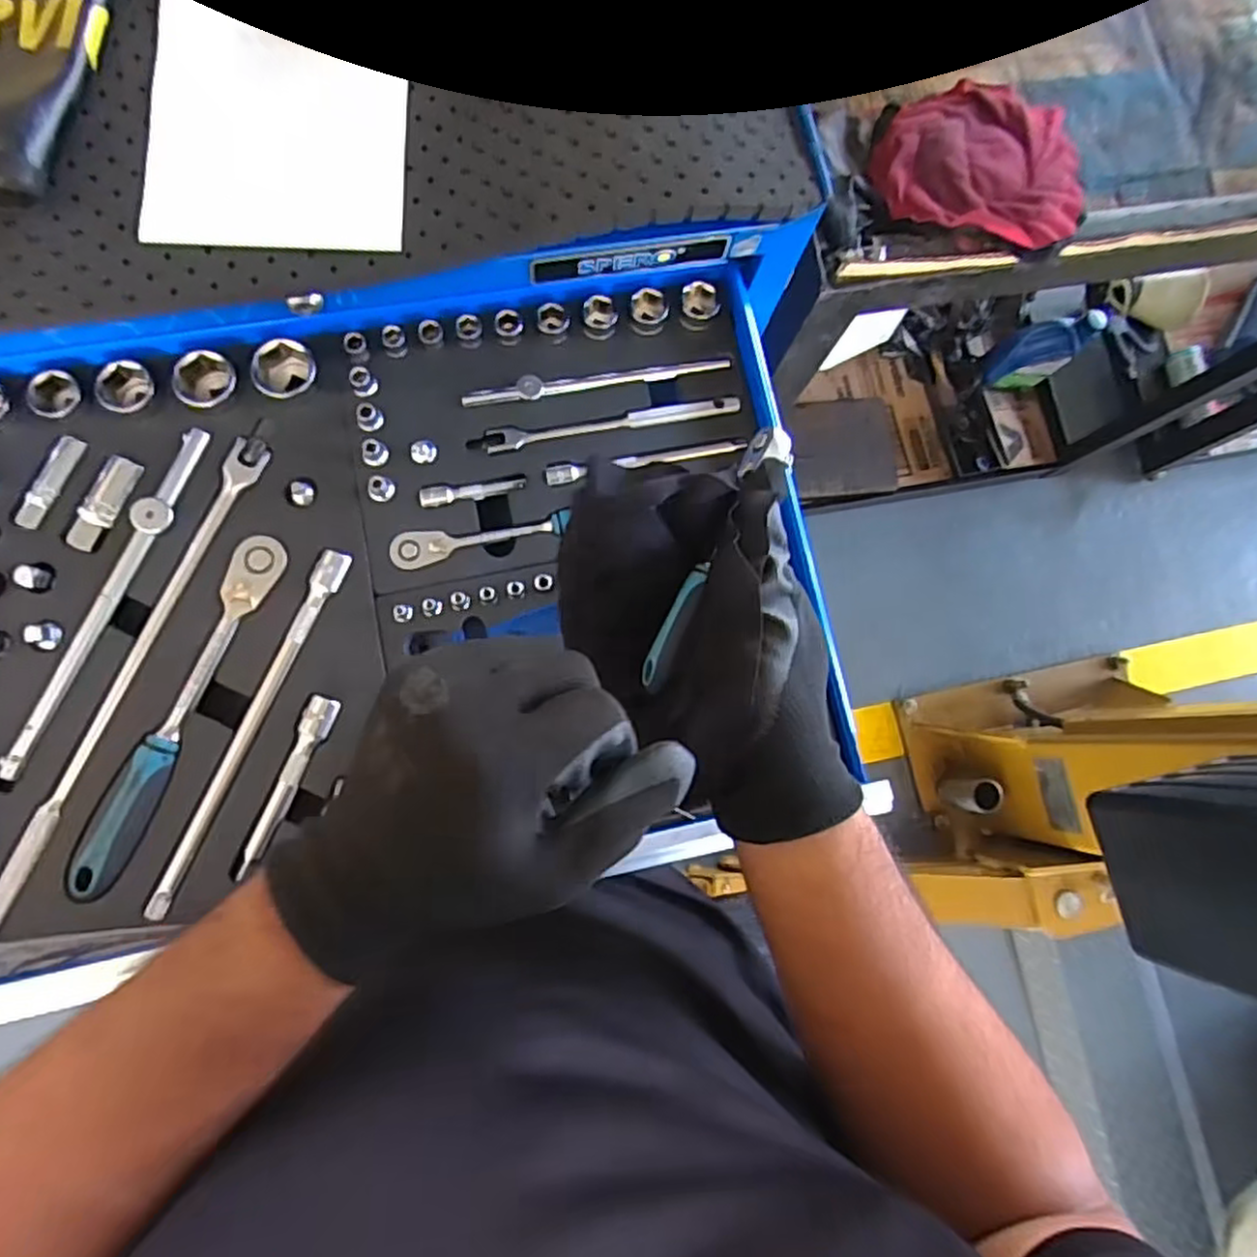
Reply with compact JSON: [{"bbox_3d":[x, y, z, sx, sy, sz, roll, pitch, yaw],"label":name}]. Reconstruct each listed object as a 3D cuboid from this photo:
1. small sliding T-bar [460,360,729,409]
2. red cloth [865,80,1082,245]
[{"bbox_3d":[-0.021,-0.179,0.522,0.195,0.016,0.020,-9,83,-7],"label":"small sliding T-bar"},{"bbox_3d":[0.308,-0.406,0.625,0.176,0.055,0.190,22,80,-2],"label":"red cloth"}]

